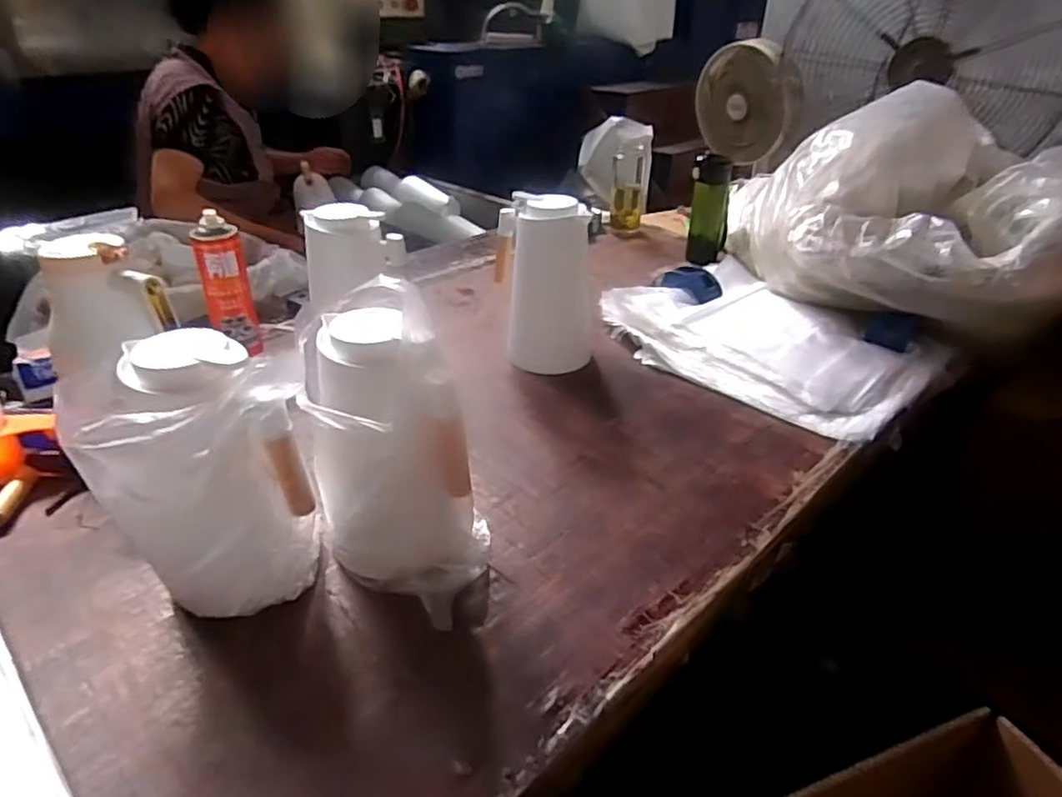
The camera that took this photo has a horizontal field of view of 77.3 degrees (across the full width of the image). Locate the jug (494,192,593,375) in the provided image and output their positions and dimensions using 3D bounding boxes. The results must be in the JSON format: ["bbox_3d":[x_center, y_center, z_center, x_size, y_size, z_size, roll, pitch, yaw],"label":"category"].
[{"bbox_3d":[0.024,-0.167,0.985,0.133,0.242,0.114,0,33,-1],"label":"jug"}]

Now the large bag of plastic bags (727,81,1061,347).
[{"bbox_3d":[0.715,-0.342,1.206,0.655,0.280,0.624,10,34,14],"label":"large bag of plastic bags"}]

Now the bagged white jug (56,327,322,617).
[{"bbox_3d":[-0.271,0.074,0.567,0.125,0.227,0.150,28,41,35],"label":"bagged white jug"}]

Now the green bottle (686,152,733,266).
[{"bbox_3d":[0.365,-0.386,1.369,0.079,0.210,0.061,24,39,32],"label":"green bottle"}]

